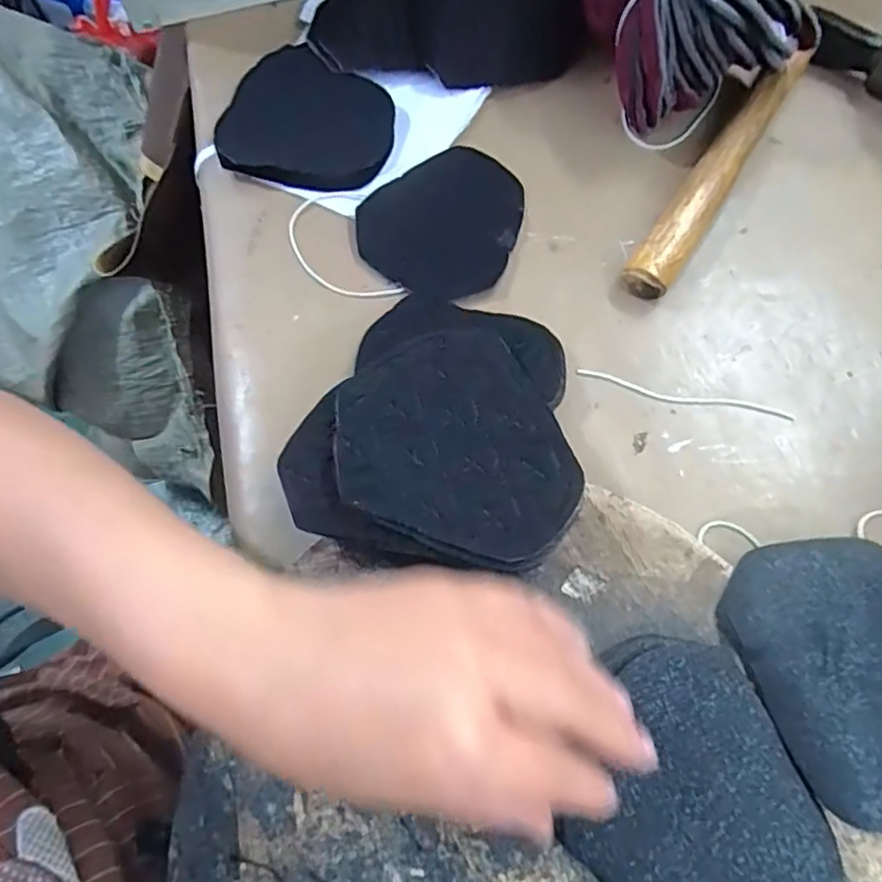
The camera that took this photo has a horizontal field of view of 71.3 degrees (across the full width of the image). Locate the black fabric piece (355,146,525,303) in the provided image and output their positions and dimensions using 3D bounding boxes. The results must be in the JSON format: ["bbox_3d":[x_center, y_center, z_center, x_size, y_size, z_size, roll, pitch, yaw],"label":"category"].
[{"bbox_3d":[0.004,-0.130,0.362,0.091,0.005,0.096,0,69,1],"label":"black fabric piece"}]

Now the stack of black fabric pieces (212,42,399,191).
[{"bbox_3d":[-0.086,-0.208,0.400,0.111,0.016,0.098,17,70,8],"label":"stack of black fabric pieces"}]

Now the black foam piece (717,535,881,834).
[{"bbox_3d":[0.173,0.093,0.259,0.086,0.016,0.105,-19,69,-6],"label":"black foam piece"}]

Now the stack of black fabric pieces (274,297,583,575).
[{"bbox_3d":[-0.004,-0.013,0.297,0.128,0.039,0.147,3,69,2],"label":"stack of black fabric pieces"}]

